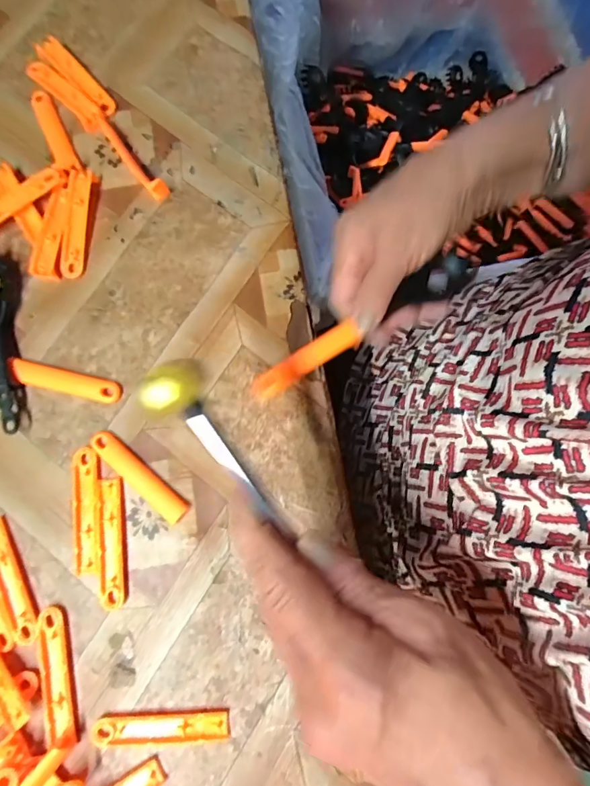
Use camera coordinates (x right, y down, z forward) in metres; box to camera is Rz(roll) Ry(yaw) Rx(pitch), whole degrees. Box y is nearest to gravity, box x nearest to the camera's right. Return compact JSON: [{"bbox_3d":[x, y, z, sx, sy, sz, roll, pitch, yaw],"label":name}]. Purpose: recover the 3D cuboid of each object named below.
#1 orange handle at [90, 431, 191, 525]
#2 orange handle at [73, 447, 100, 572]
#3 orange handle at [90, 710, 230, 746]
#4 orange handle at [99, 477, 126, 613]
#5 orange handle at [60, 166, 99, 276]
[{"bbox_3d":[-0.098,0.052,0.269,0.075,0.004,0.017,40,82,7],"label":"orange handle"},{"bbox_3d":[-0.130,0.073,0.267,0.017,0.004,0.075,-5,80,-1],"label":"orange handle"},{"bbox_3d":[-0.077,0.191,0.244,0.078,0.006,0.013,-3,79,-1],"label":"orange handle"},{"bbox_3d":[-0.113,0.092,0.263,0.015,0.004,0.075,-6,80,-1],"label":"orange handle"},{"bbox_3d":[-0.150,-0.119,0.297,0.017,0.010,0.078,0,79,0],"label":"orange handle"}]

